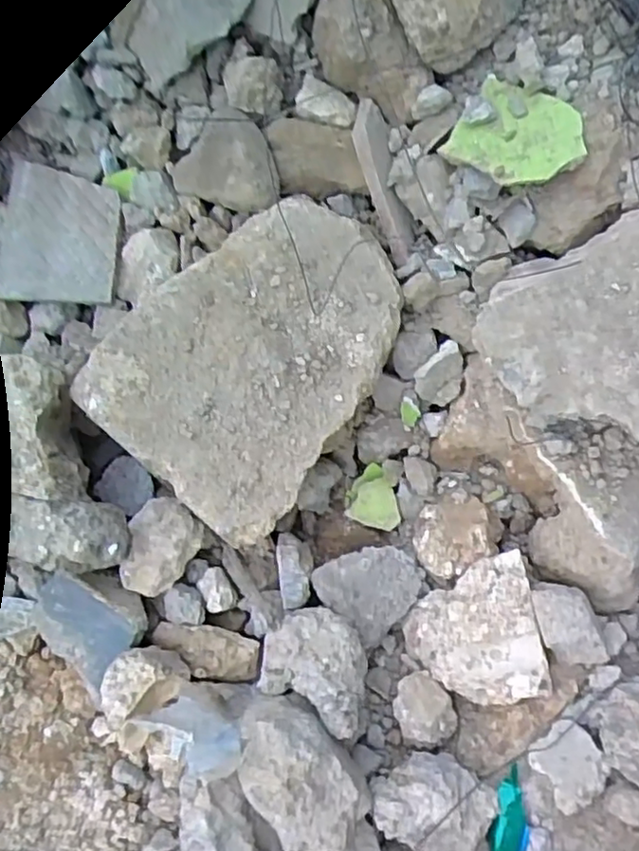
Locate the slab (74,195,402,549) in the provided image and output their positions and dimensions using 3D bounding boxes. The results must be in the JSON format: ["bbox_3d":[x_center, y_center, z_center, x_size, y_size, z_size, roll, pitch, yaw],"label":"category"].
[{"bbox_3d":[-0.033,-0.043,0.391,0.130,0.035,0.189,39,76,1],"label":"slab"}]

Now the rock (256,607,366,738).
[{"bbox_3d":[0.001,0.135,0.369,0.064,0.034,0.052,26,65,11],"label":"rock"}]

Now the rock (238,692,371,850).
[{"bbox_3d":[-0.012,0.174,0.334,0.049,0.039,0.078,-34,69,-17],"label":"rock"}]

